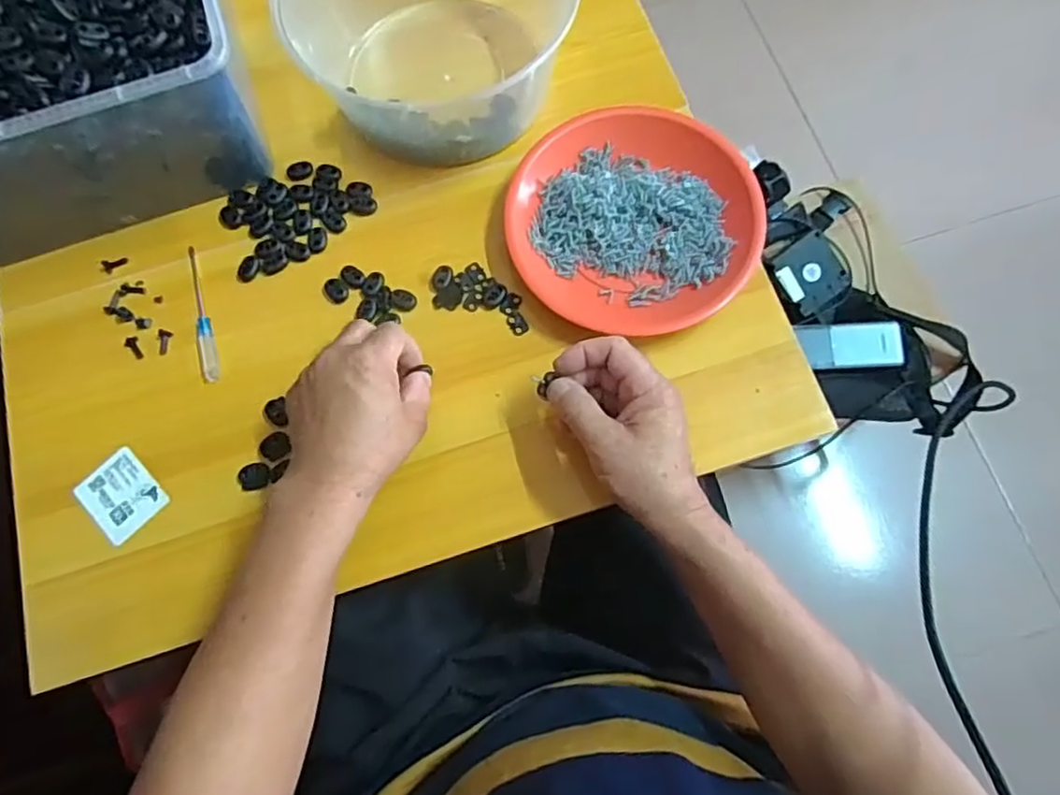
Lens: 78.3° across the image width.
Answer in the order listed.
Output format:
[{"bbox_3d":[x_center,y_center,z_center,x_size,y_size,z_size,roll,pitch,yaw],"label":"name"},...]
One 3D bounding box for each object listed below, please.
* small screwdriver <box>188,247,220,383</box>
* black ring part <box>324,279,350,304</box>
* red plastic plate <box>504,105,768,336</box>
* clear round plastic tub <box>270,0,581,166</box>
[{"bbox_3d":[-0.259,-0.068,0.516,0.013,0.009,0.119,-18,74,-3],"label":"small screwdriver"},{"bbox_3d":[-0.154,-0.085,0.516,0.018,0.004,0.022,-35,76,-8],"label":"black ring part"},{"bbox_3d":[0.079,-0.137,0.512,0.179,0.032,0.188,-1,74,2],"label":"red plastic plate"},{"bbox_3d":[-0.080,-0.300,0.526,0.187,0.103,0.195,-1,74,2],"label":"clear round plastic tub"}]

